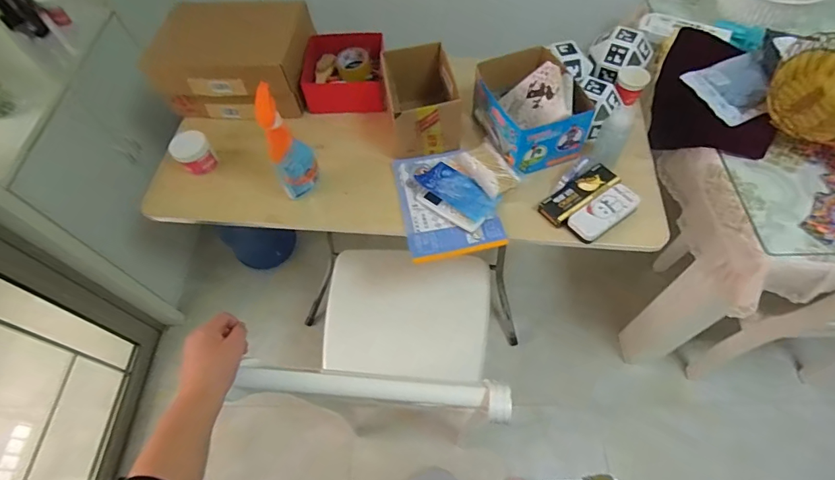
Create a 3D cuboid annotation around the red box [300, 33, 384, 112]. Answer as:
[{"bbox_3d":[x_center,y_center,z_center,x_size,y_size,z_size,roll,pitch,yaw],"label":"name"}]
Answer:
[{"bbox_3d":[-0.199,-0.454,1.183,0.213,0.097,0.193,-9,58,-1],"label":"red box"}]

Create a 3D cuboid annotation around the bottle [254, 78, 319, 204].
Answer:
[{"bbox_3d":[-0.266,-0.201,0.909,0.083,0.255,0.077,-18,59,-7],"label":"bottle"}]

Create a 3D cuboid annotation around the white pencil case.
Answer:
[{"bbox_3d":[0.400,-0.064,0.923,0.166,0.019,0.067,-34,62,-15],"label":"white pencil case"}]

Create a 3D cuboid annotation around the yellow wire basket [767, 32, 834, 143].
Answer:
[{"bbox_3d":[0.926,-0.341,0.985,0.330,0.081,0.224,-36,63,-16],"label":"yellow wire basket"}]

